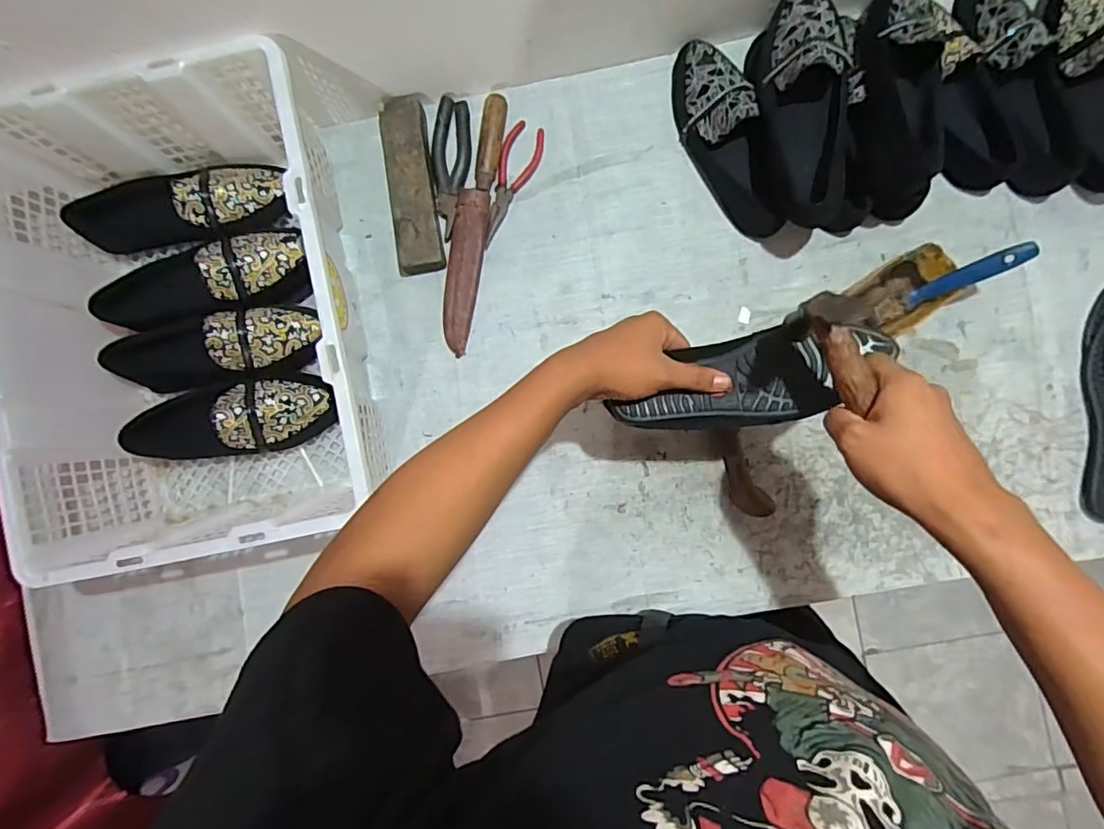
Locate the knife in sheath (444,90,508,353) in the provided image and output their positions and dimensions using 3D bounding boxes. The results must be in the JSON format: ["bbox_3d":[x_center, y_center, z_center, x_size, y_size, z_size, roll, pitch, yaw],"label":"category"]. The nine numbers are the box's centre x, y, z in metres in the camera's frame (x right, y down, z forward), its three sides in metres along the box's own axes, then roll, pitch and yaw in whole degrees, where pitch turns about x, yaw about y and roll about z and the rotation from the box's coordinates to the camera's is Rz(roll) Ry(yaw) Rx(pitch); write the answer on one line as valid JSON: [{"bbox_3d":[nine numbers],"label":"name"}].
[{"bbox_3d":[-0.098,-0.228,0.662,0.040,0.026,0.301,10,90,3],"label":"knife in sheath"}]

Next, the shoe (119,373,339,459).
[{"bbox_3d":[-0.368,0.004,0.638,0.243,0.087,0.085,-5,89,2],"label":"shoe"}]

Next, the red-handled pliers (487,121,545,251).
[{"bbox_3d":[-0.053,-0.279,0.670,0.048,0.009,0.152,23,90,3],"label":"red-handled pliers"}]

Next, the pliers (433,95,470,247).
[{"bbox_3d":[-0.122,-0.299,0.668,0.043,0.011,0.164,1,89,3],"label":"pliers"}]

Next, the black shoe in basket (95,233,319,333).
[{"bbox_3d":[-0.401,-0.158,0.647,0.217,0.120,0.092,-8,89,18],"label":"black shoe in basket"}]

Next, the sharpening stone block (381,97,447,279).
[{"bbox_3d":[-0.168,-0.272,0.653,0.055,0.036,0.204,-7,89,2],"label":"sharpening stone block"}]

